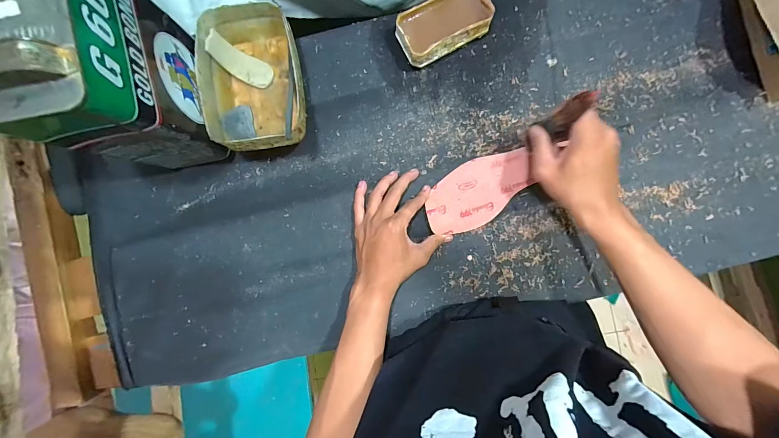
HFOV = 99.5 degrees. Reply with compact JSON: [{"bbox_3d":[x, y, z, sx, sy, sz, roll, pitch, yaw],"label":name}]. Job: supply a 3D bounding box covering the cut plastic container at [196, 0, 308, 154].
[{"bbox_3d":[-0.179,-0.184,0.449,0.123,0.074,0.180,-11,89,2],"label":"cut plastic container"}]

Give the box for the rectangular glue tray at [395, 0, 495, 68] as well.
[{"bbox_3d":[0.075,-0.267,0.460,0.126,0.044,0.069,-28,88,1],"label":"rectangular glue tray"}]

